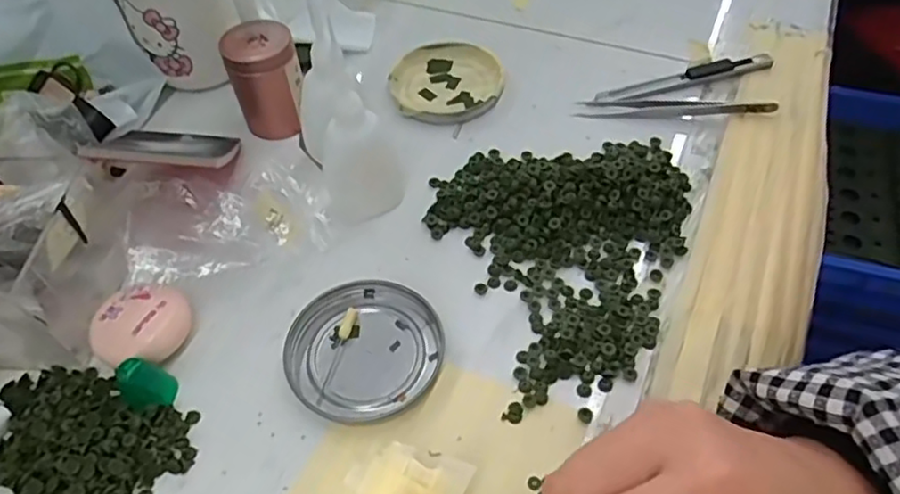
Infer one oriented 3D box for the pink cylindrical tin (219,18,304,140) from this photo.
[{"bbox_3d":[-0.119,-0.110,0.433,0.043,0.063,0.042,-1,52,2],"label":"pink cylindrical tin"}]

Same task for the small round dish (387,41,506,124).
[{"bbox_3d":[-0.003,-0.118,0.466,0.078,0.009,0.075,-1,52,2],"label":"small round dish"}]

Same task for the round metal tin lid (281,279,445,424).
[{"bbox_3d":[-0.045,0.052,0.338,0.076,0.007,0.076,-1,52,2],"label":"round metal tin lid"}]

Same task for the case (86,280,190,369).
[{"bbox_3d":[-0.159,0.041,0.339,0.046,0.021,0.036,-15,53,-9],"label":"case"}]

